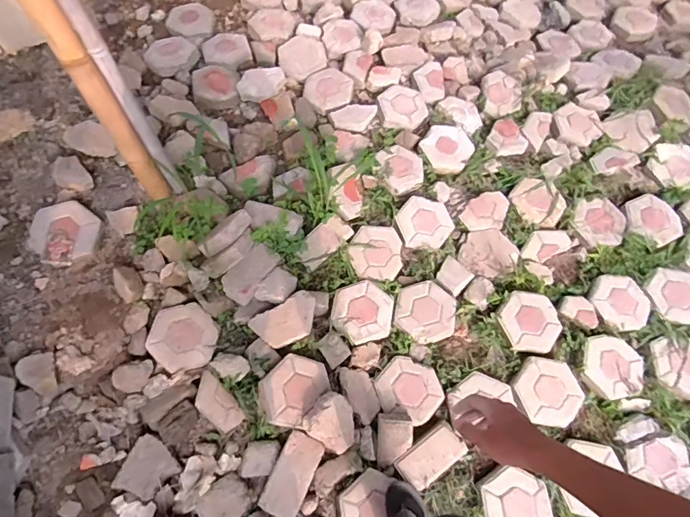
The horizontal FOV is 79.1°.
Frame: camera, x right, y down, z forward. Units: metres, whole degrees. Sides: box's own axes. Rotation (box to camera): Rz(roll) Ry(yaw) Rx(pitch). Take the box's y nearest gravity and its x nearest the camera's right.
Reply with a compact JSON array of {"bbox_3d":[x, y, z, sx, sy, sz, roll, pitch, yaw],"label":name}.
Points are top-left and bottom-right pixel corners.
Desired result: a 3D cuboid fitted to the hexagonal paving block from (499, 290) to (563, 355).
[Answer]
[{"bbox_3d":[0.620,0.209,1.394,0.185,0.042,0.201,-15,69,-9],"label":"hexagonal paving block"}]

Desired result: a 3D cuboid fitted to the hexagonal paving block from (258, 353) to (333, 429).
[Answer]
[{"bbox_3d":[-0.158,0.396,1.261,0.173,0.068,0.212,35,70,11],"label":"hexagonal paving block"}]

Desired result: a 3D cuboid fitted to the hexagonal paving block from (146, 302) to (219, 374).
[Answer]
[{"bbox_3d":[-0.504,0.240,1.296,0.212,0.051,0.196,41,71,13],"label":"hexagonal paving block"}]

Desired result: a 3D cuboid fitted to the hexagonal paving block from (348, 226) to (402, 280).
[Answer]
[{"bbox_3d":[0.110,-0.027,1.463,0.185,0.044,0.191,3,68,-2],"label":"hexagonal paving block"}]

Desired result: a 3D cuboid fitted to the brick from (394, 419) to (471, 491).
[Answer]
[{"bbox_3d":[0.259,0.588,1.245,0.208,0.043,0.104,-31,73,-15],"label":"brick"}]

